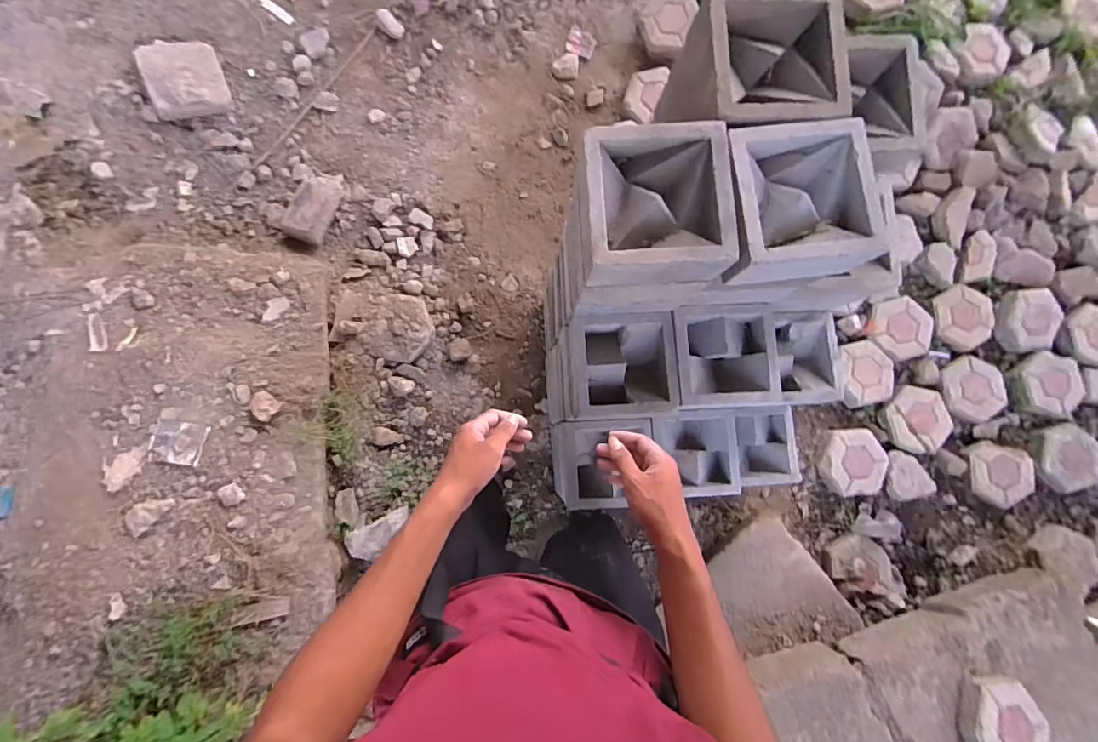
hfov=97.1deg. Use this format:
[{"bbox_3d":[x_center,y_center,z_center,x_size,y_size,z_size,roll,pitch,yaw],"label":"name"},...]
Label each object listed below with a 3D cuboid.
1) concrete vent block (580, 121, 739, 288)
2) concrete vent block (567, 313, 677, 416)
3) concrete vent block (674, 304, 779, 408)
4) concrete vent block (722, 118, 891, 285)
[{"bbox_3d":[0.147,-0.235,0.701,0.206,0.104,0.202,-2,83,-5],"label":"concrete vent block"},{"bbox_3d":[0.148,-0.006,0.972,0.196,0.092,0.202,-2,83,-5],"label":"concrete vent block"},{"bbox_3d":[0.350,-0.025,0.990,0.213,0.100,0.197,-3,84,-5],"label":"concrete vent block"},{"bbox_3d":[0.361,-0.248,0.701,0.215,0.084,0.216,-3,84,-5],"label":"concrete vent block"}]

